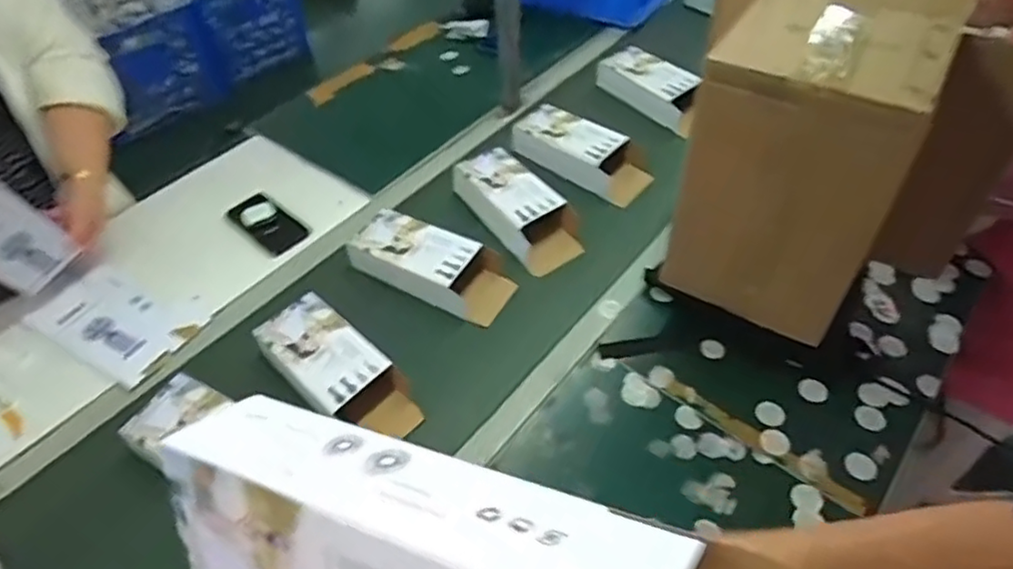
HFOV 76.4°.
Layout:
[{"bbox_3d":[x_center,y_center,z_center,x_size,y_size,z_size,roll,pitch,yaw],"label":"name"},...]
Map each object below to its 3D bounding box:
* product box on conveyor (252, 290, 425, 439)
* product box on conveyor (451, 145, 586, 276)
[{"bbox_3d":[-0.221,0.116,0.858,0.254,0.052,0.104,33,57,27],"label":"product box on conveyor"},{"bbox_3d":[0.018,-0.127,1.046,0.109,0.080,0.247,-34,68,-25],"label":"product box on conveyor"}]

